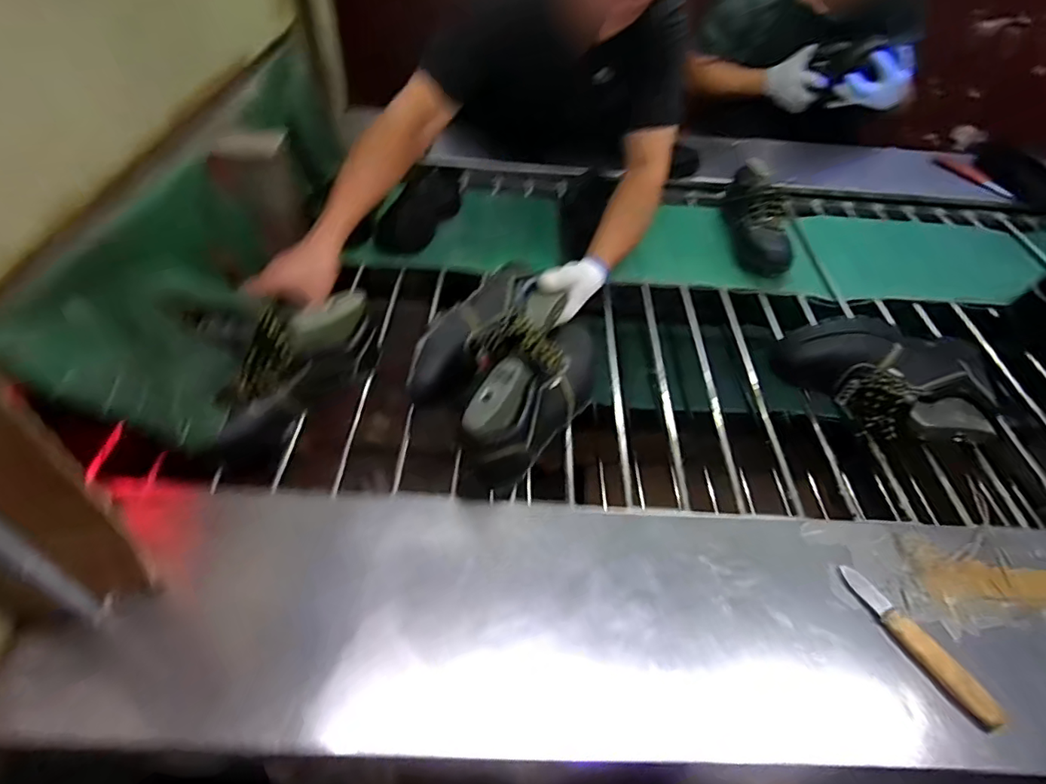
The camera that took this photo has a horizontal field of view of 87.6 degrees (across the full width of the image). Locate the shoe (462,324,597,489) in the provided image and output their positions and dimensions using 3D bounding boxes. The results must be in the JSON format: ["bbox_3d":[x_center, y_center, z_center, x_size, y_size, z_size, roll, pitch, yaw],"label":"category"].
[{"bbox_3d":[0.025,-0.004,0.694,0.088,0.112,0.272,25,51,17],"label":"shoe"}]

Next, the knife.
[{"bbox_3d":[0.382,0.240,0.531,0.026,0.017,0.162,-21,53,-21],"label":"knife"}]

